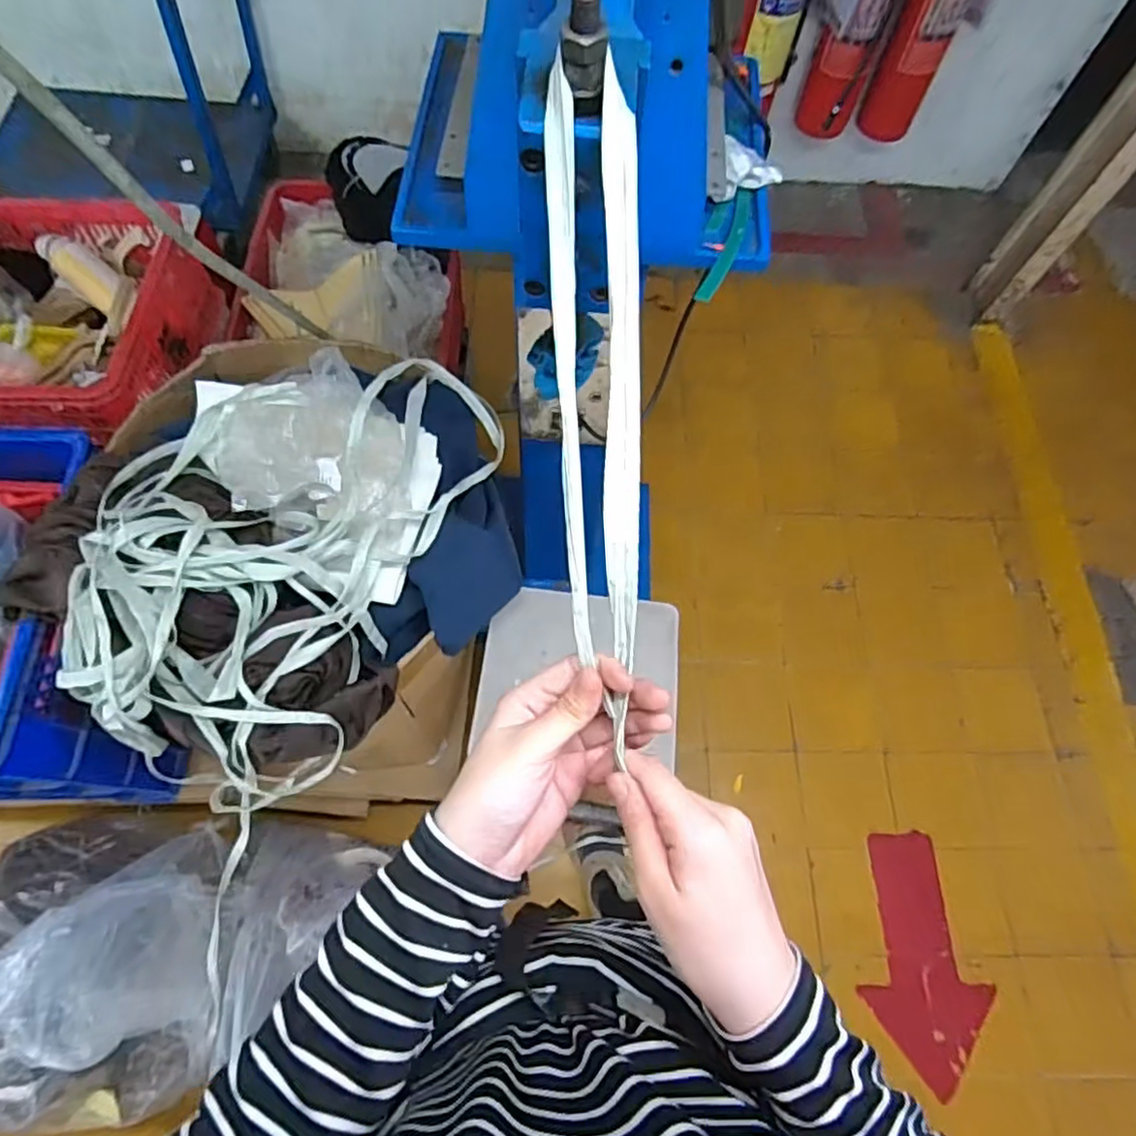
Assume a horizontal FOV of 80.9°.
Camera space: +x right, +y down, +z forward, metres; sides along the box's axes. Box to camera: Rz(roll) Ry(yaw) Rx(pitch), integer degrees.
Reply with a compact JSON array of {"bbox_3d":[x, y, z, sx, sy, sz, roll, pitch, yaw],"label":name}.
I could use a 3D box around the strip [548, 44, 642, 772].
[{"bbox_3d":[0.016,-0.080,0.331,0.043,0.008,0.313,-2,94,-1],"label":"strip"}]

